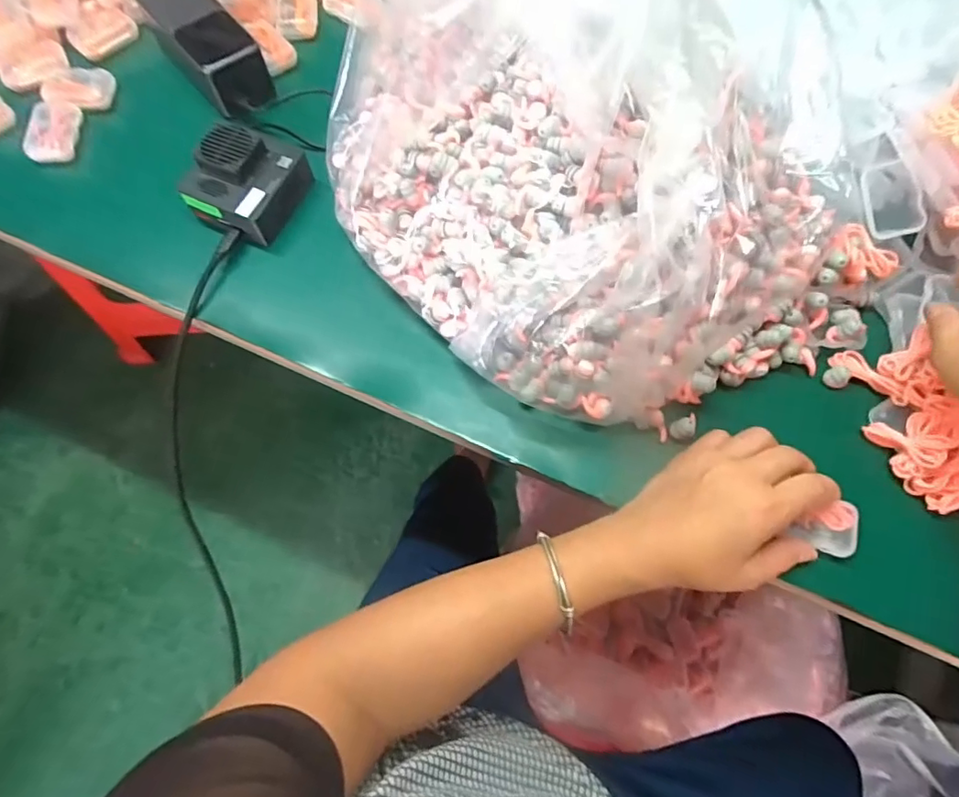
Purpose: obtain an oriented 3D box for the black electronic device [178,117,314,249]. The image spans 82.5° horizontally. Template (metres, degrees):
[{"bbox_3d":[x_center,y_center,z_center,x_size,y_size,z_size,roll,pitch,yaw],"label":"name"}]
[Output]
[{"bbox_3d":[-0.178,-0.168,0.421,0.071,0.046,0.079,21,70,6],"label":"black electronic device"}]

